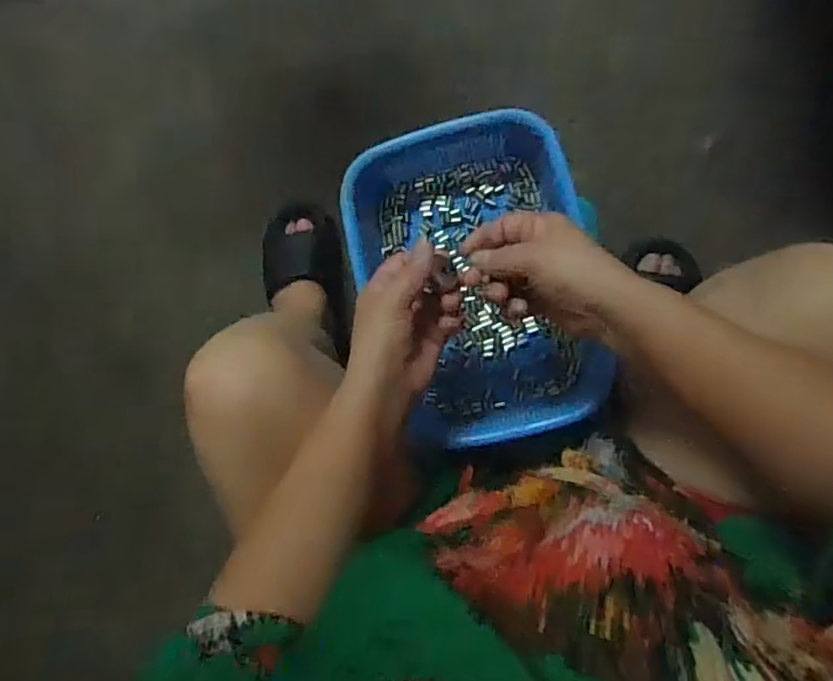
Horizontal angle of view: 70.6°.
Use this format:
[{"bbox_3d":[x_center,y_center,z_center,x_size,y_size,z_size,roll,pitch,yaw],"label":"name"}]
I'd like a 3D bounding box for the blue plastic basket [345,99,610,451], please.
[{"bbox_3d":[0.052,-0.056,0.574,0.220,0.070,0.312,-13,88,7],"label":"blue plastic basket"}]

